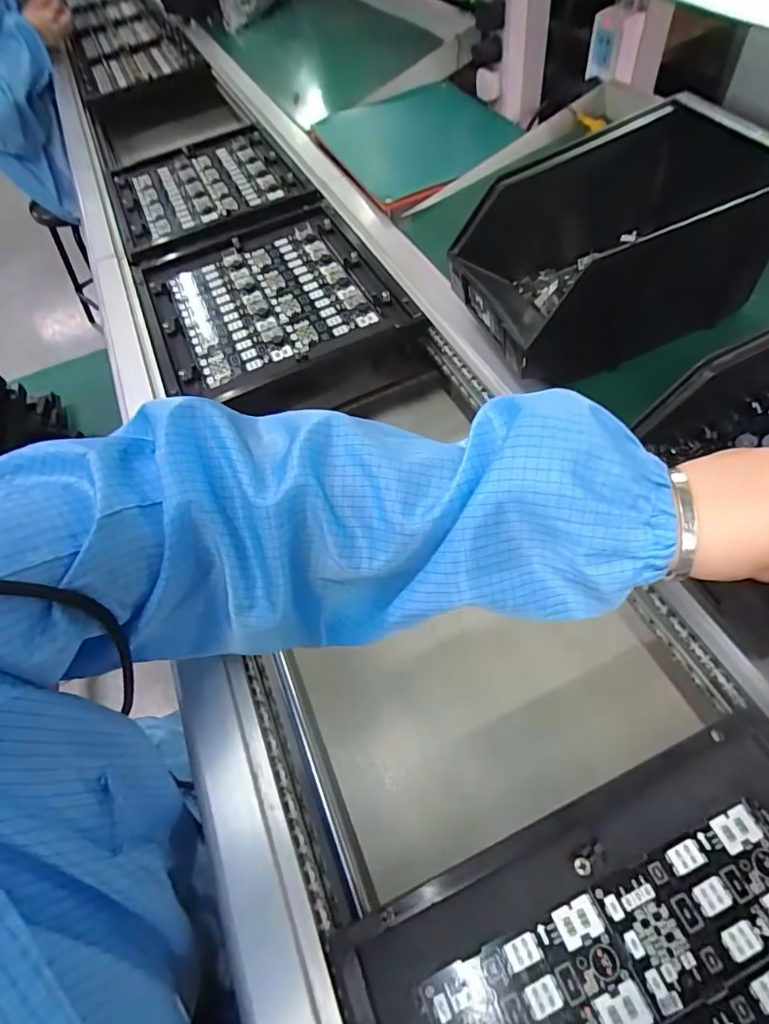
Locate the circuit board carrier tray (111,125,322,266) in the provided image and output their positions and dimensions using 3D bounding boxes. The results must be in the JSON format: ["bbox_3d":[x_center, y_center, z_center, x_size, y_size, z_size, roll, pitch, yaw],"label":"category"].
[{"bbox_3d":[-0.273,-0.496,0.756,0.260,0.028,0.326,-22,59,-12],"label":"circuit board carrier tray"}]

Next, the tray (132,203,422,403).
[{"bbox_3d":[-0.145,-0.261,0.593,0.267,0.041,0.294,-20,58,-11],"label":"tray"}]

